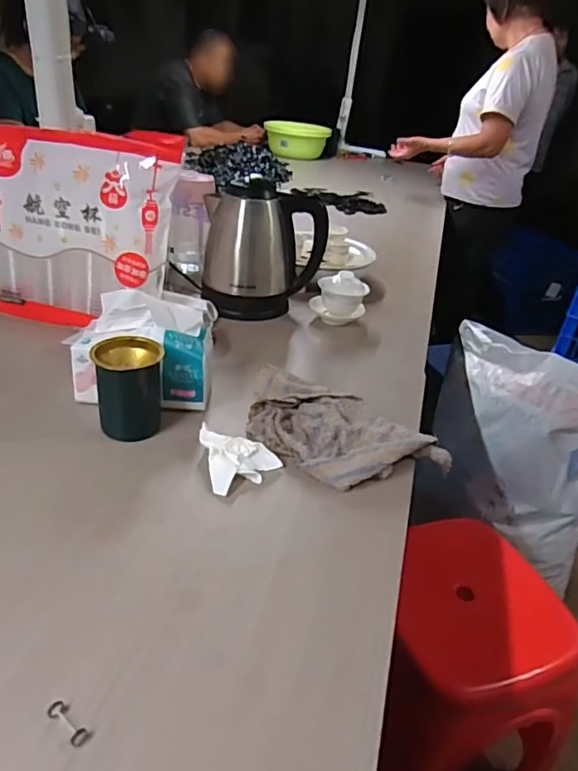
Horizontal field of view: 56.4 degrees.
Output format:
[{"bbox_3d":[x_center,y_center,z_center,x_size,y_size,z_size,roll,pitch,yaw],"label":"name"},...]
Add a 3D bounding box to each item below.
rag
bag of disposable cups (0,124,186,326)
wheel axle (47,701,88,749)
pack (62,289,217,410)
[{"bbox_3d":[0.063,0.057,0.628,0.246,0.044,0.130,15,34,14],"label":"rag"},{"bbox_3d":[-0.315,-0.222,0.799,0.310,0.271,0.079,8,32,4],"label":"bag of disposable cups"},{"bbox_3d":[-0.146,0.223,0.356,0.033,0.007,0.011,27,38,30],"label":"wheel axle"},{"bbox_3d":[-0.184,-0.046,0.671,0.176,0.135,0.087,4,32,-2],"label":"pack"}]

